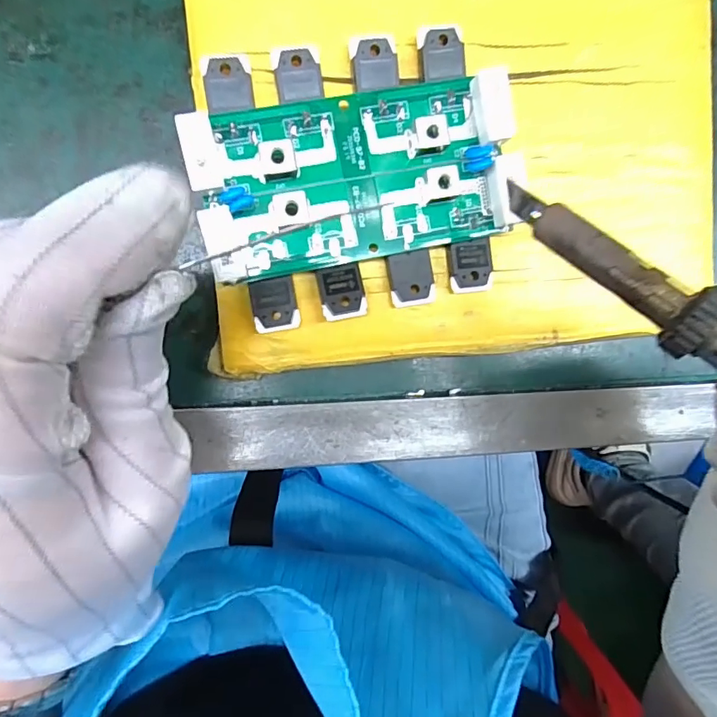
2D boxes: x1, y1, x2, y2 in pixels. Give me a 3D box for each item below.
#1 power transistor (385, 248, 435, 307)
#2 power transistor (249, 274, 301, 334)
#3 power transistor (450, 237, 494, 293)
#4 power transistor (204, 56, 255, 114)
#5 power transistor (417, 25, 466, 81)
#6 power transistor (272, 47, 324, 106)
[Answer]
[{"bbox_3d":[0.019,-0.028,0.174,0.015,0.004,0.019,-10,96,-8],"label":"power transistor"},{"bbox_3d":[-0.029,-0.019,0.170,0.015,0.007,0.018,-12,96,-8],"label":"power transistor"},{"bbox_3d":[0.041,-0.033,0.177,0.015,0.004,0.019,-5,95,-8],"label":"power transistor"},{"bbox_3d":[-0.042,-0.088,0.157,0.015,0.004,0.018,-6,90,-21],"label":"power transistor"},{"bbox_3d":[0.029,-0.104,0.166,0.015,0.004,0.016,-12,96,-8],"label":"power transistor"},{"bbox_3d":[-0.020,-0.093,0.160,0.016,0.004,0.019,-5,95,-8],"label":"power transistor"}]

